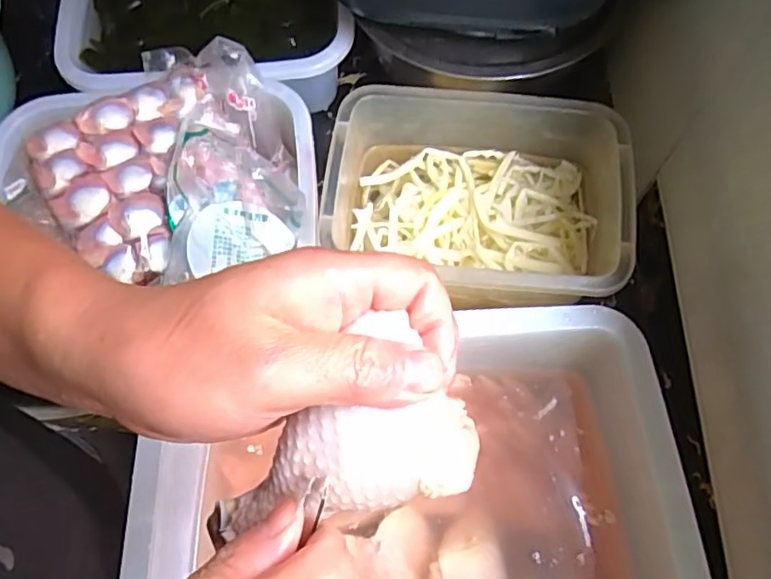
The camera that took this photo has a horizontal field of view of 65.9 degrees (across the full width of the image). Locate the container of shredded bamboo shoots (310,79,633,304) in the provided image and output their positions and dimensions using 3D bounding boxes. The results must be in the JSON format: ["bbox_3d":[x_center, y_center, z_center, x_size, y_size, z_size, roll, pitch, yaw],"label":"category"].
[{"bbox_3d":[0.073,-0.073,0.534,0.266,0.091,0.183,8,67,6],"label":"container of shredded bamboo shoots"}]

